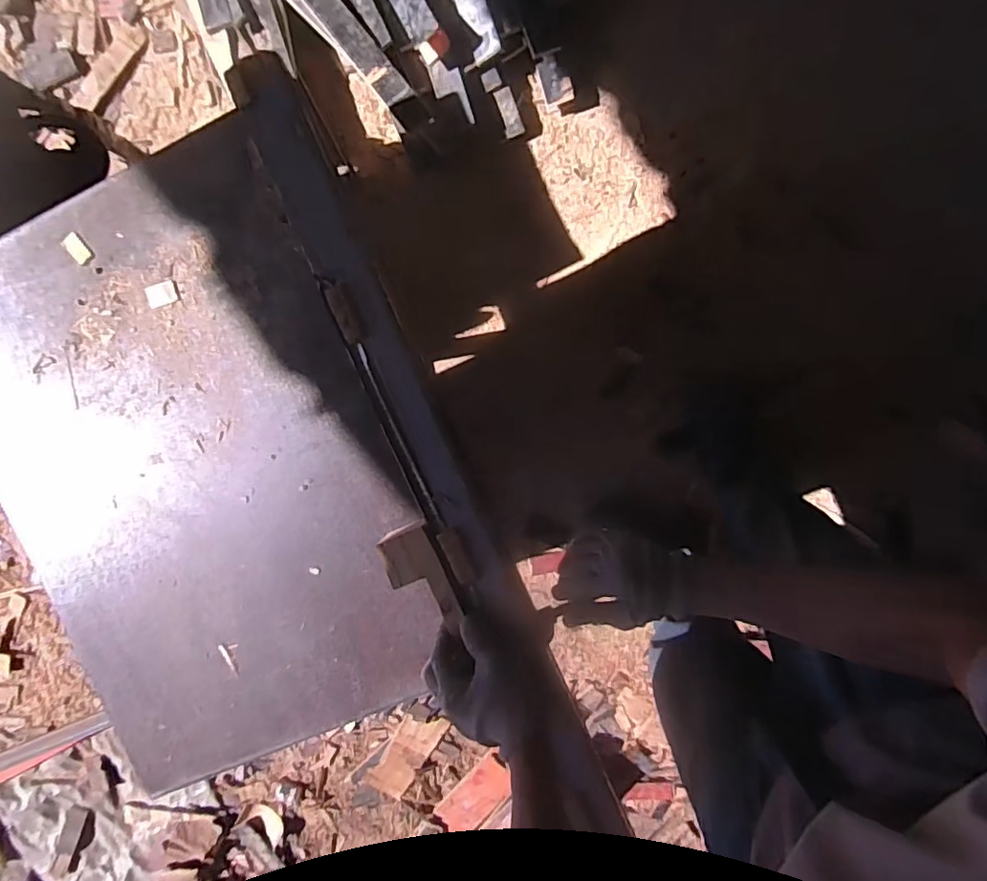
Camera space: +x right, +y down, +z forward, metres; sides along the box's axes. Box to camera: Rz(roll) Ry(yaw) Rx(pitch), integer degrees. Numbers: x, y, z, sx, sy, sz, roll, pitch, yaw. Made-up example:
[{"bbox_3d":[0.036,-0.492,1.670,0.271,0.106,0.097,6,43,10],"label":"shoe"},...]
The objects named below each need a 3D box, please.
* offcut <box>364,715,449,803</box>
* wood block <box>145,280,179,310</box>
[{"bbox_3d":[-0.227,0.817,1.424,0.112,0.019,0.239,32,93,-11],"label":"offcut"},{"bbox_3d":[-0.407,-0.179,0.673,0.042,0.004,0.028,-14,92,7],"label":"wood block"}]

